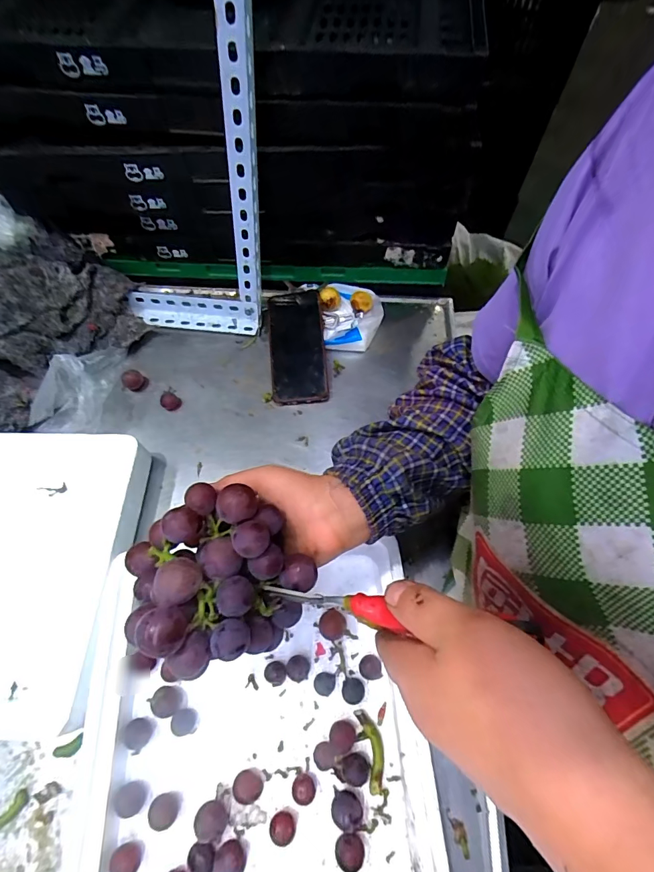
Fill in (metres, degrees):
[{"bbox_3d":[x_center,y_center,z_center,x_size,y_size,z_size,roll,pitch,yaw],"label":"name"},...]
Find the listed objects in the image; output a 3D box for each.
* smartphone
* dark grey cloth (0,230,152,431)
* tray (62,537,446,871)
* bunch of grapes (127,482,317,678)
[{"bbox_3d":[-0.042,-0.127,0.587,0.077,0.010,0.171,-3,76,-12],"label":"smartphone"},{"bbox_3d":[-0.426,-0.153,0.569,0.303,0.062,0.223,-43,93,-22],"label":"dark grey cloth"},{"bbox_3d":[-0.065,0.325,0.344,0.304,0.044,0.416,-5,63,-1],"label":"tray"},{"bbox_3d":[-0.085,0.094,0.283,0.128,0.065,0.112,23,66,15],"label":"bunch of grapes"}]

